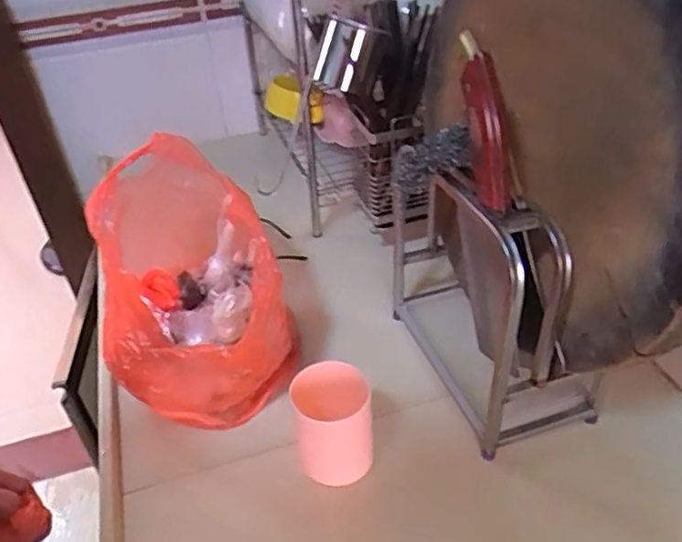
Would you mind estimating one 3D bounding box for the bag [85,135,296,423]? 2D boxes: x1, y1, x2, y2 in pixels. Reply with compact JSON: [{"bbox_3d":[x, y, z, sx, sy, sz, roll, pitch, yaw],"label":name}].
[{"bbox_3d":[-0.154,0.024,0.629,0.170,0.235,0.237,-14,38,-11],"label":"bag"}]

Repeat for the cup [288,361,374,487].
[{"bbox_3d":[-0.008,0.139,0.551,0.067,0.106,0.066,-4,37,3],"label":"cup"}]

